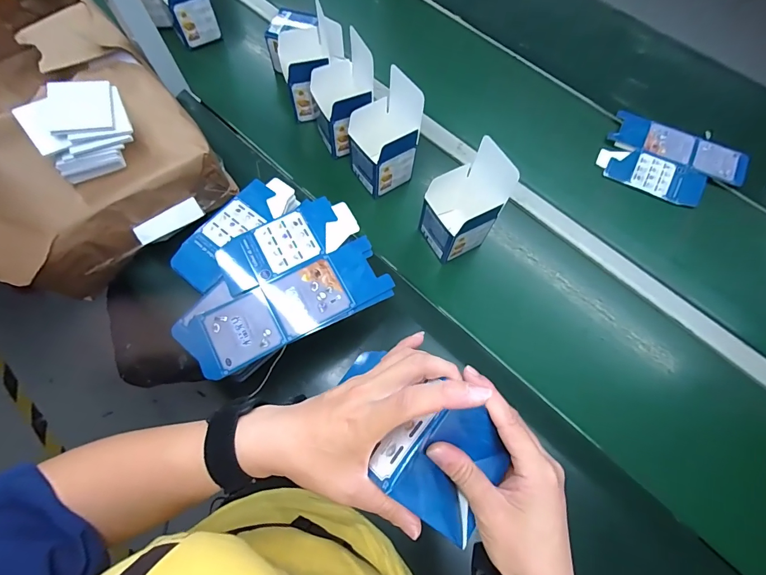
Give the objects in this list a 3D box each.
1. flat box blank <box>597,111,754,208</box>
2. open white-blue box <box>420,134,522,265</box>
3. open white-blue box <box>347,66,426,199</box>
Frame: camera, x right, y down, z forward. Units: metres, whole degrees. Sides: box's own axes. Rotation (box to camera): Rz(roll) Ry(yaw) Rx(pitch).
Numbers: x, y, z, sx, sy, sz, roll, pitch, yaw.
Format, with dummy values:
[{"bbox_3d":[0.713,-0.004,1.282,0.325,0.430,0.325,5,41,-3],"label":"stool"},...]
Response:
[{"bbox_3d":[0.532,-0.230,0.699,0.233,0.010,0.151,26,78,12],"label":"flat box blank"},{"bbox_3d":[0.118,-0.129,0.585,0.100,0.166,0.100,-29,70,-9],"label":"open white-blue box"},{"bbox_3d":[0.000,-0.248,0.626,0.102,0.170,0.101,-35,71,-11],"label":"open white-blue box"}]

